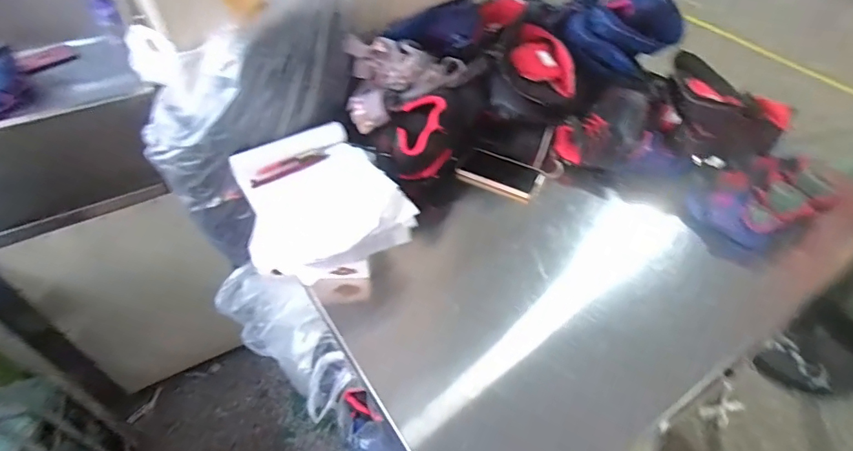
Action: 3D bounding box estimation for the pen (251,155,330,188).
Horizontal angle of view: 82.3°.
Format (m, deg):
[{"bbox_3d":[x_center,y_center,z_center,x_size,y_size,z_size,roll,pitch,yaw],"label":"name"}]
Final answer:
[{"bbox_3d":[-0.228,-0.092,0.820,0.133,0.008,0.017,-24,52,-21],"label":"pen"}]

